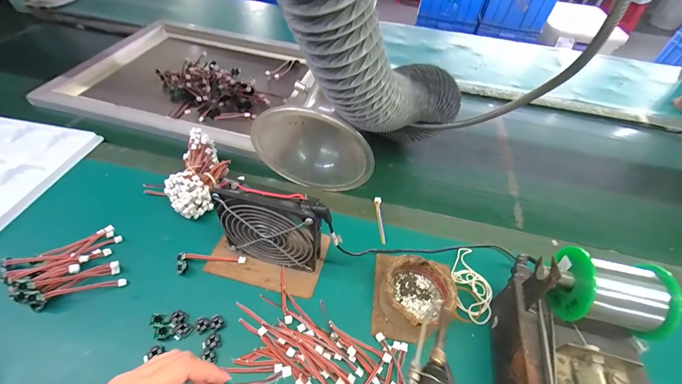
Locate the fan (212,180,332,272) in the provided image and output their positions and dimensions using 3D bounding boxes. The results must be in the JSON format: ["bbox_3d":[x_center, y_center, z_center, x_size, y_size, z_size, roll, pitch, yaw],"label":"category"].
[{"bbox_3d":[-0.079,0.047,0.362,0.124,0.125,0.031,15,49,9],"label":"fan"}]

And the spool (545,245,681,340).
[{"bbox_3d":[0.254,0.096,0.289,0.079,0.054,0.068,16,49,9],"label":"spool"}]

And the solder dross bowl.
[{"bbox_3d":[0.091,0.125,0.366,0.081,0.042,0.086,2,49,-3],"label":"solder dross bowl"}]

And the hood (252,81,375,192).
[{"bbox_3d":[-0.032,-0.077,0.466,0.167,0.145,0.109,12,49,5],"label":"hood"}]

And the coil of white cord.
[{"bbox_3d":[0.174,0.121,0.405,0.049,0.008,0.103,6,49,1],"label":"coil of white cord"}]

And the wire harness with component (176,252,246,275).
[{"bbox_3d":[-0.167,0.087,0.394,0.082,0.015,0.025,-7,50,-11],"label":"wire harness with component"}]

